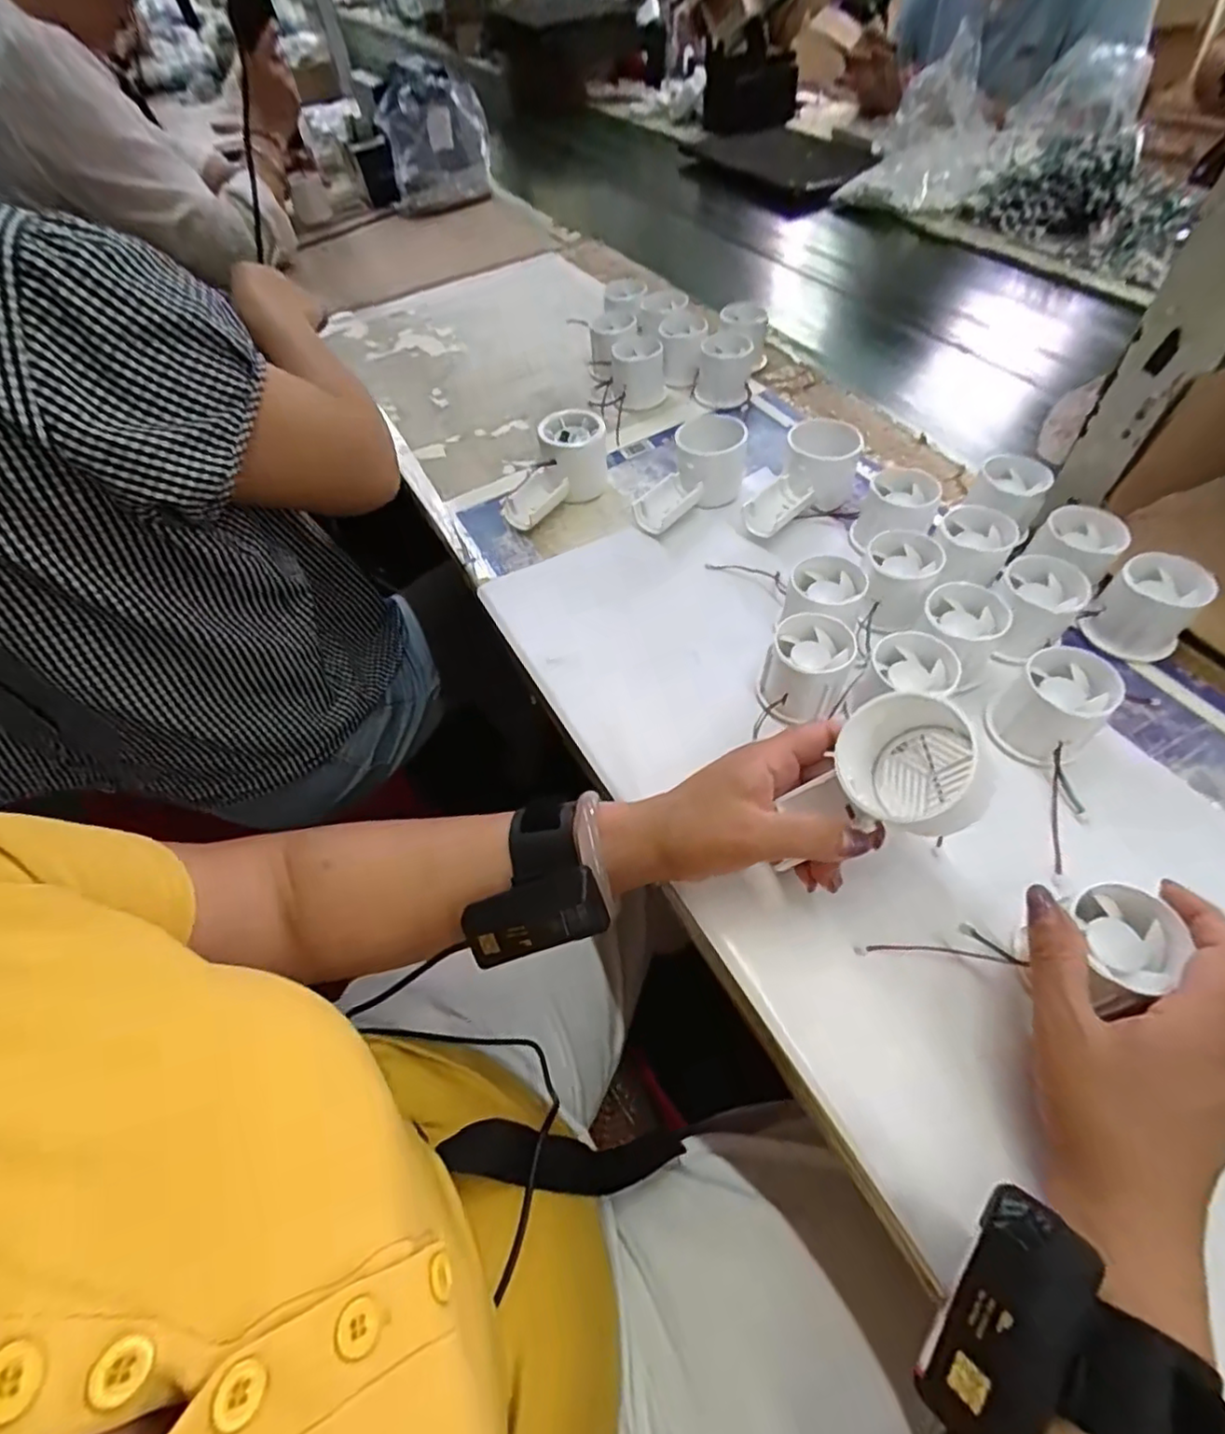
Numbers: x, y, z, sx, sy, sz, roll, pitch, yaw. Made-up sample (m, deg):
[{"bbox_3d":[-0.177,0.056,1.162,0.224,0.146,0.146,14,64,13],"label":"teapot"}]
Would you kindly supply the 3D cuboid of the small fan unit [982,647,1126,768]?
[{"bbox_3d":[0.267,-0.006,0.384,0.058,0.047,0.052,-39,61,-21],"label":"small fan unit"}]

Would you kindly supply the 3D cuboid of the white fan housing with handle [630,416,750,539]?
[{"bbox_3d":[0.061,-0.204,0.531,0.105,0.060,0.051,-29,58,-16],"label":"white fan housing with handle"}]

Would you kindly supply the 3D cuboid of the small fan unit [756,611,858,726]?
[{"bbox_3d":[0.128,-0.026,0.417,0.053,0.060,0.066,27,60,21],"label":"small fan unit"}]

